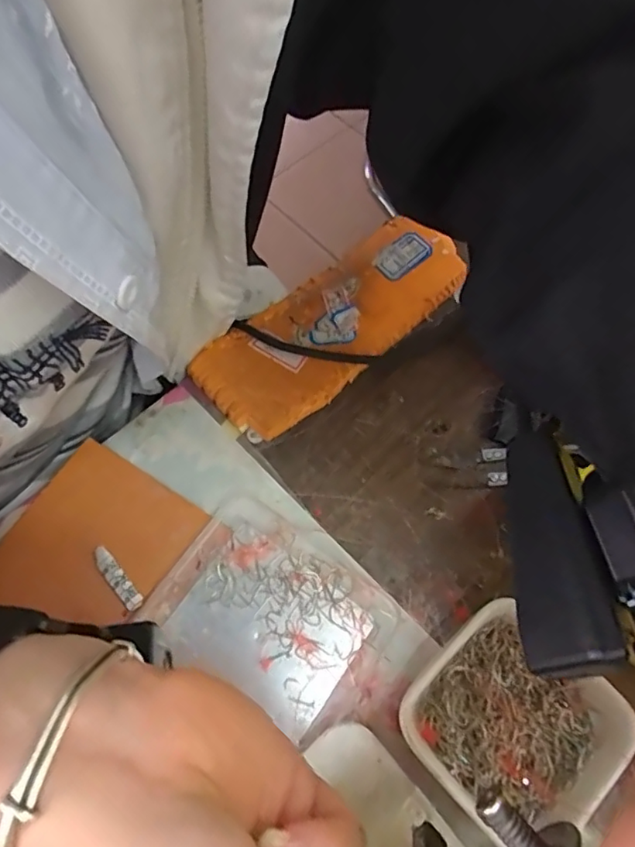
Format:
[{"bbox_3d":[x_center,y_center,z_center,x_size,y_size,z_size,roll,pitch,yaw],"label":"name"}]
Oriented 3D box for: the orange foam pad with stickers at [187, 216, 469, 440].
[{"bbox_3d":[0.009,-0.061,0.334,0.170,0.020,0.070,-38,74,-15],"label":"orange foam pad with stickers"}]

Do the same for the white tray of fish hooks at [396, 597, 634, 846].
[{"bbox_3d":[0.086,0.136,0.250,0.082,0.031,0.078,43,73,14],"label":"white tray of fish hooks"}]

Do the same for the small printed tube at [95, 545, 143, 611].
[{"bbox_3d":[-0.101,0.077,0.277,0.009,0.004,0.037,-41,75,-16],"label":"small printed tube"}]

